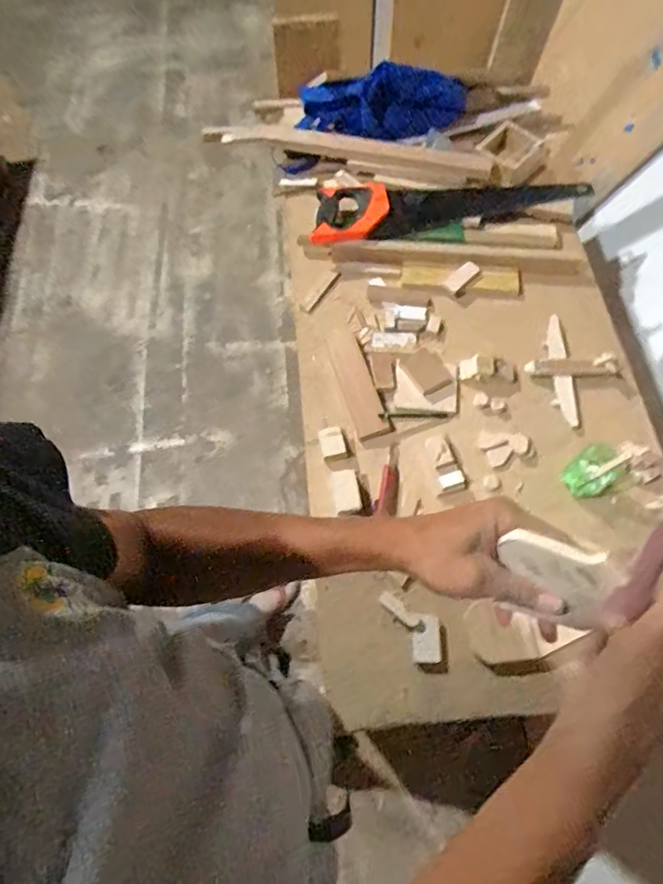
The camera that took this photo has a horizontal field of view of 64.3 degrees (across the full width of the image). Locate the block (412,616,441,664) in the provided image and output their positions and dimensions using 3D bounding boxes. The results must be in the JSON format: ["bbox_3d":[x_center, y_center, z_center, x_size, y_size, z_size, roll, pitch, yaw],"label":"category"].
[{"bbox_3d":[0.125,0.261,0.694,0.034,0.026,0.056,0,64,1],"label":"block"}]

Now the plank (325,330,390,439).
[{"bbox_3d":[0.040,-0.099,0.852,0.051,0.017,0.199,-15,65,-6],"label":"plank"}]

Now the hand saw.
[{"bbox_3d":[0.219,-0.453,0.963,0.528,0.051,0.136,-7,64,-2],"label":"hand saw"}]

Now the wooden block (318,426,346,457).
[{"bbox_3d":[0.000,0.002,0.807,0.037,0.027,0.050,-14,65,-6],"label":"wooden block"}]

